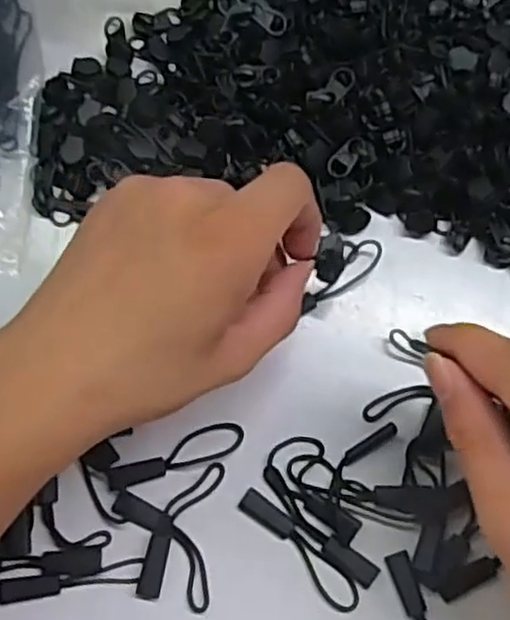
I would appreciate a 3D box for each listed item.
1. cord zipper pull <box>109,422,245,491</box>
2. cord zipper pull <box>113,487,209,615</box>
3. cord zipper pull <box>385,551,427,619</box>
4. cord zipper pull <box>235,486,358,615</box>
[{"bbox_3d":[-0.033,0.060,0.296,0.058,0.004,0.015,-19,77,-3],"label":"cord zipper pull"},{"bbox_3d":[-0.035,0.095,0.287,0.016,0.004,0.056,-40,79,-7],"label":"cord zipper pull"},{"bbox_3d":[0.068,0.125,0.278,0.010,0.004,0.061,-22,77,-3],"label":"cord zipper pull"},{"bbox_3d":[0.018,0.096,0.286,0.012,0.004,0.060,-44,79,-8],"label":"cord zipper pull"}]

